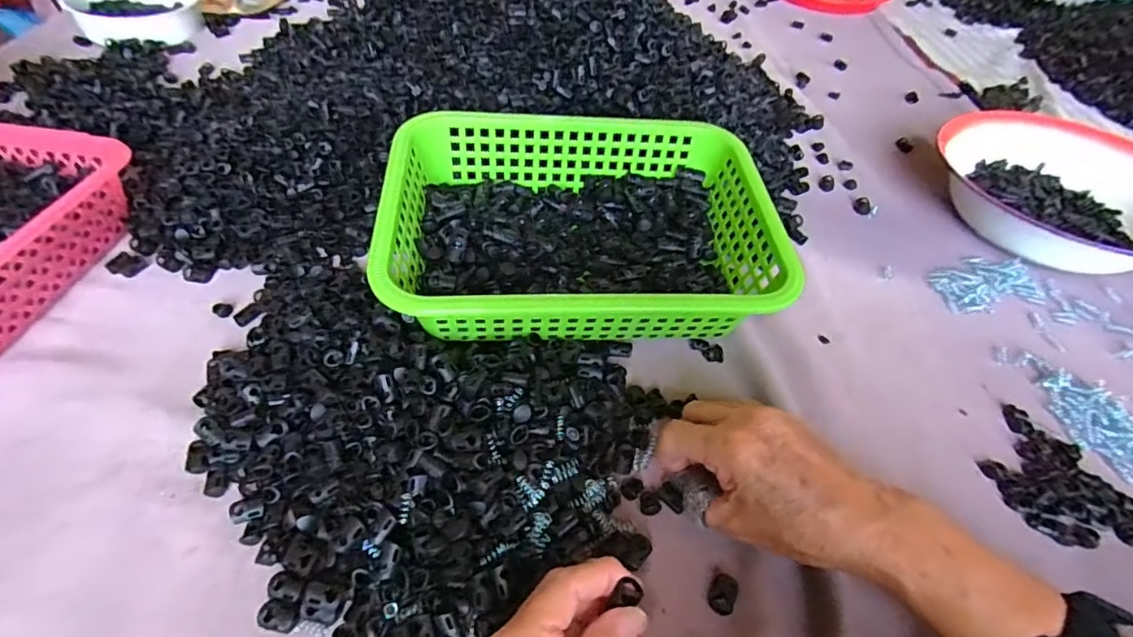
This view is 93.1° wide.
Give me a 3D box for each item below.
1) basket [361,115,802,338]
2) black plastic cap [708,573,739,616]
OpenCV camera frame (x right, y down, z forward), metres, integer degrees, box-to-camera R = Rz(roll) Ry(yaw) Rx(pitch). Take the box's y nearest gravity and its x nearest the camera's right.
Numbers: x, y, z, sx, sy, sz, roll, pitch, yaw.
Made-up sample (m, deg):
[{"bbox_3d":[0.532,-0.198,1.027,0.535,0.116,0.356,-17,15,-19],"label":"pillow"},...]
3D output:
[{"bbox_3d":[0.010,-0.066,0.439,0.290,0.100,0.200,-1,48,-5],"label":"basket"},{"bbox_3d":[0.090,0.159,0.311,0.015,0.009,0.021,23,51,16],"label":"black plastic cap"}]

